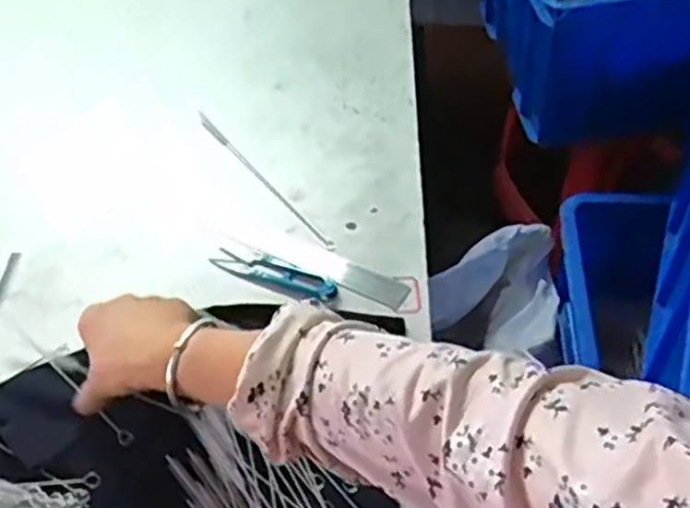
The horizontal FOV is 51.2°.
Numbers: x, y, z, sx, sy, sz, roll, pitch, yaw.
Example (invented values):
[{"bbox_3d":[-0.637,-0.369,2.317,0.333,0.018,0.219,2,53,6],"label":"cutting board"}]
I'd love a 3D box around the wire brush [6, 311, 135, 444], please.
[{"bbox_3d":[-0.220,0.091,0.559,0.176,0.014,0.010,34,58,28],"label":"wire brush"}]

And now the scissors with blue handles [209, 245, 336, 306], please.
[{"bbox_3d":[-0.062,0.015,0.623,0.117,0.009,0.031,19,52,20],"label":"scissors with blue handles"}]

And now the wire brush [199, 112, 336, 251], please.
[{"bbox_3d":[-0.083,-0.077,0.709,0.009,0.005,0.243,-31,53,-22],"label":"wire brush"}]

